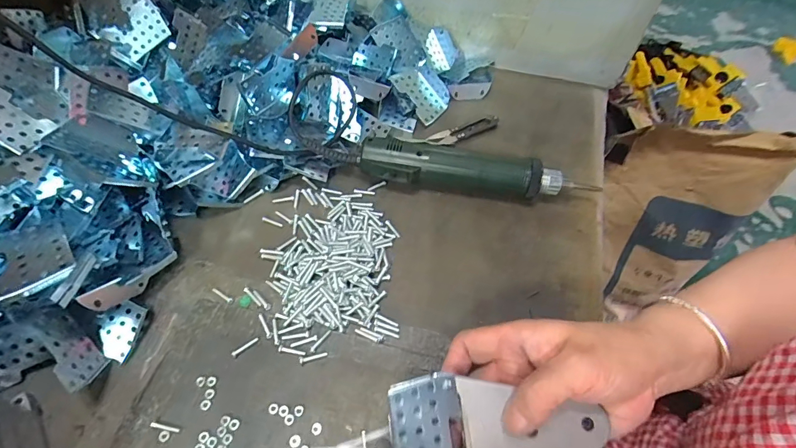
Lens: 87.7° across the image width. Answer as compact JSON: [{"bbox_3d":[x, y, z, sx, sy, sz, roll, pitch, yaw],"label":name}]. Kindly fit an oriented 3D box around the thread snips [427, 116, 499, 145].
[{"bbox_3d":[0.078,-0.111,0.493,0.091,0.006,0.021,-19,58,-15],"label":"thread snips"}]

